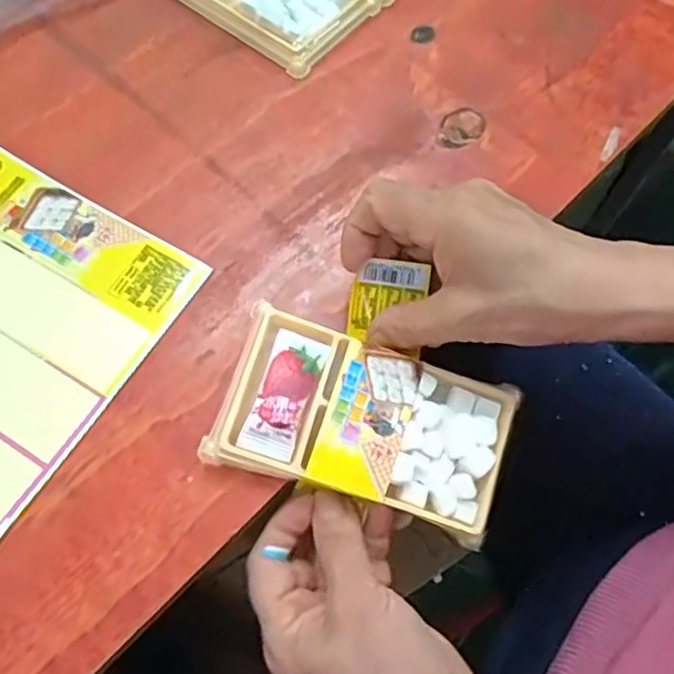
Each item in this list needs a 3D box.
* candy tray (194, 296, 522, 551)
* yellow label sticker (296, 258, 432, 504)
[{"bbox_3d":[0.015,0.039,0.304,0.132,0.025,0.073,17,70,4],"label":"candy tray"},{"bbox_3d":[0.017,0.019,0.308,0.040,0.018,0.109,11,72,2],"label":"yellow label sticker"}]

